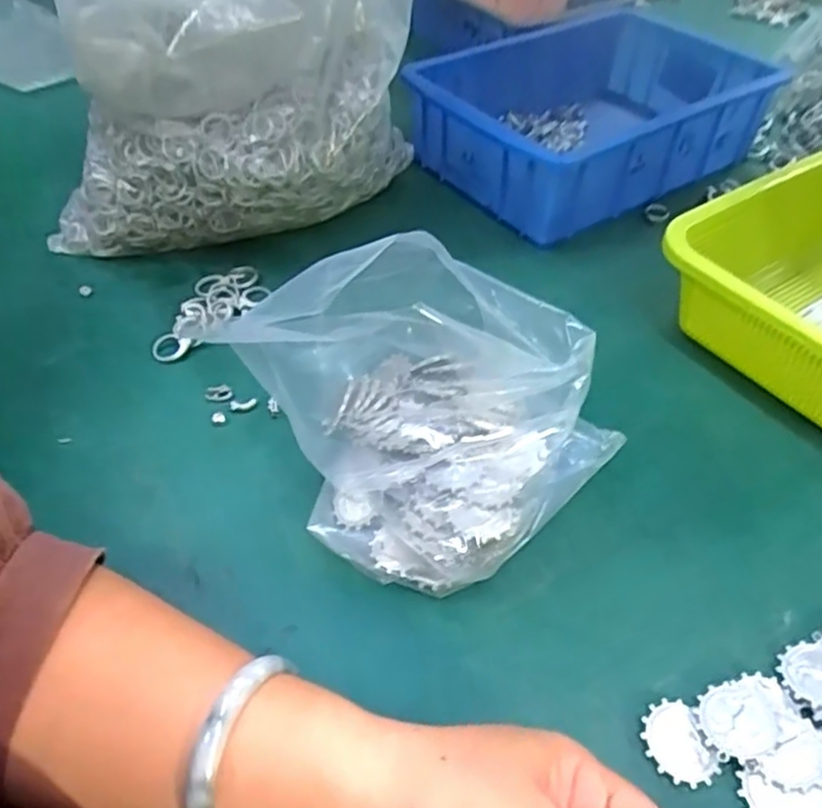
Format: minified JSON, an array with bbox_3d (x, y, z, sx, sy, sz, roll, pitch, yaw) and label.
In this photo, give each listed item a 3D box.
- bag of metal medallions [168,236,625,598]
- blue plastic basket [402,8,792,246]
[{"bbox_3d":[0.010,-0.001,0.352,0.144,0.123,0.153,35,56,28],"label":"bag of metal medallions"},{"bbox_3d":[0.164,-0.271,0.644,0.287,0.079,0.208,-27,52,-23],"label":"blue plastic basket"}]

